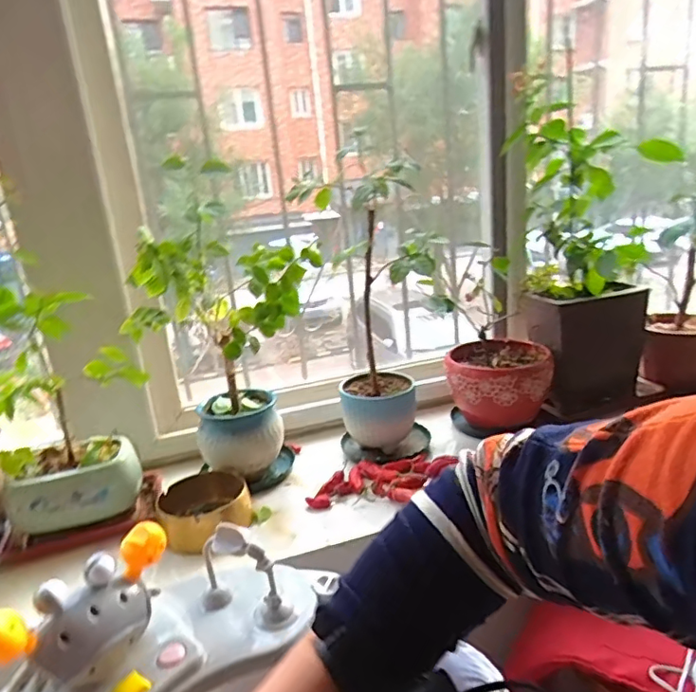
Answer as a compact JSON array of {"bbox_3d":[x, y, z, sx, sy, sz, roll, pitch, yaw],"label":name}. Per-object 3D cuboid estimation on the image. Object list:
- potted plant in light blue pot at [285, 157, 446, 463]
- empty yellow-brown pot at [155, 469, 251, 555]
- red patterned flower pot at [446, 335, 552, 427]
[{"bbox_3d":[0.038,-0.051,1.022,0.239,0.508,0.163,1,14,10],"label":"potted plant in light blue pot"},{"bbox_3d":[-0.221,0.255,0.850,0.140,0.055,0.136,-6,14,-19],"label":"empty yellow-brown pot"},{"bbox_3d":[0.293,0.071,1.065,0.182,0.129,0.193,3,14,18],"label":"red patterned flower pot"}]

